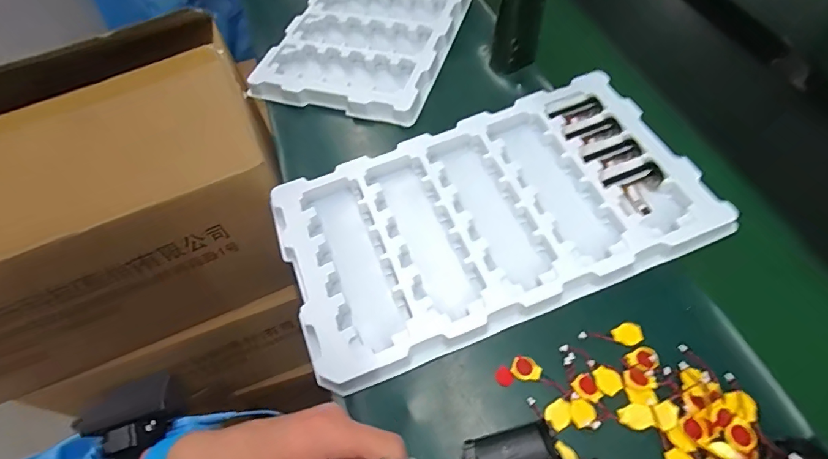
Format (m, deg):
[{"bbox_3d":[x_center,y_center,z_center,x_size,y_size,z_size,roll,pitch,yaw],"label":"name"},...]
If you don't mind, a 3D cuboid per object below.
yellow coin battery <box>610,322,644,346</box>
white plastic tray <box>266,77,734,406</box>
[{"bbox_3d":[0.196,0.096,0.414,0.027,0.004,0.021,-11,57,1],"label":"yellow coin battery"},{"bbox_3d":[0.077,-0.018,0.483,0.423,0.034,0.237,-19,58,-8],"label":"white plastic tray"}]

